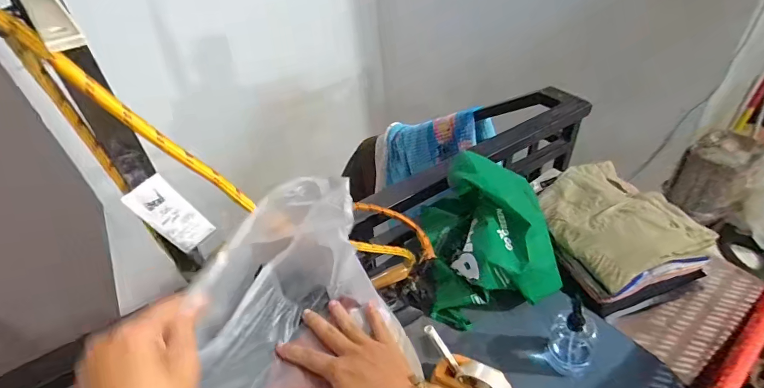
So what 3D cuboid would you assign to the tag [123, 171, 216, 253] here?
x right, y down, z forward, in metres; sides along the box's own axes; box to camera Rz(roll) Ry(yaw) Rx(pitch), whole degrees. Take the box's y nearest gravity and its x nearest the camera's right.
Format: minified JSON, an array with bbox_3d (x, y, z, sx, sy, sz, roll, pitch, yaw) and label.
[{"bbox_3d":[-0.295,0.029,0.554,0.008,0.125,0.055,27,64,39],"label":"tag"}]

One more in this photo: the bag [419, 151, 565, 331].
[{"bbox_3d":[0.232,0.083,0.835,0.275,0.243,0.257,-7,40,-2],"label":"bag"}]

